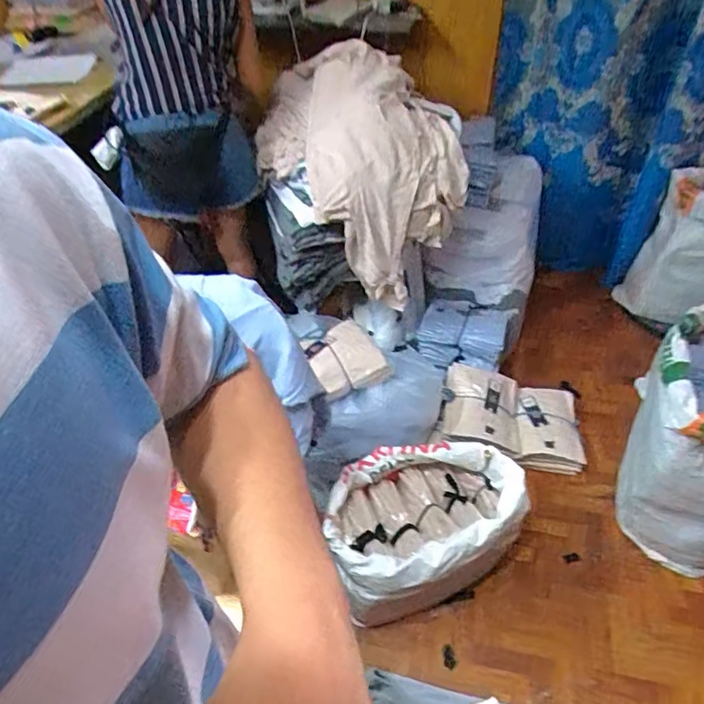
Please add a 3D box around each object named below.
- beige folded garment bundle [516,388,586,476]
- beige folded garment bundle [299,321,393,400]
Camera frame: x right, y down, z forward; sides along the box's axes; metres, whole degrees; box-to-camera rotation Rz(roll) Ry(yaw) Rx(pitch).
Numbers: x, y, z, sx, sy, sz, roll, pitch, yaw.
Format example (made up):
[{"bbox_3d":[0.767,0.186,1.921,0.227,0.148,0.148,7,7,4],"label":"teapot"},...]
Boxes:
[{"bbox_3d":[0.578,0.232,1.626,0.183,0.118,0.262,5,46,7],"label":"beige folded garment bundle"},{"bbox_3d":[-0.018,0.016,1.556,0.202,0.076,0.213,-21,48,-18],"label":"beige folded garment bundle"}]

